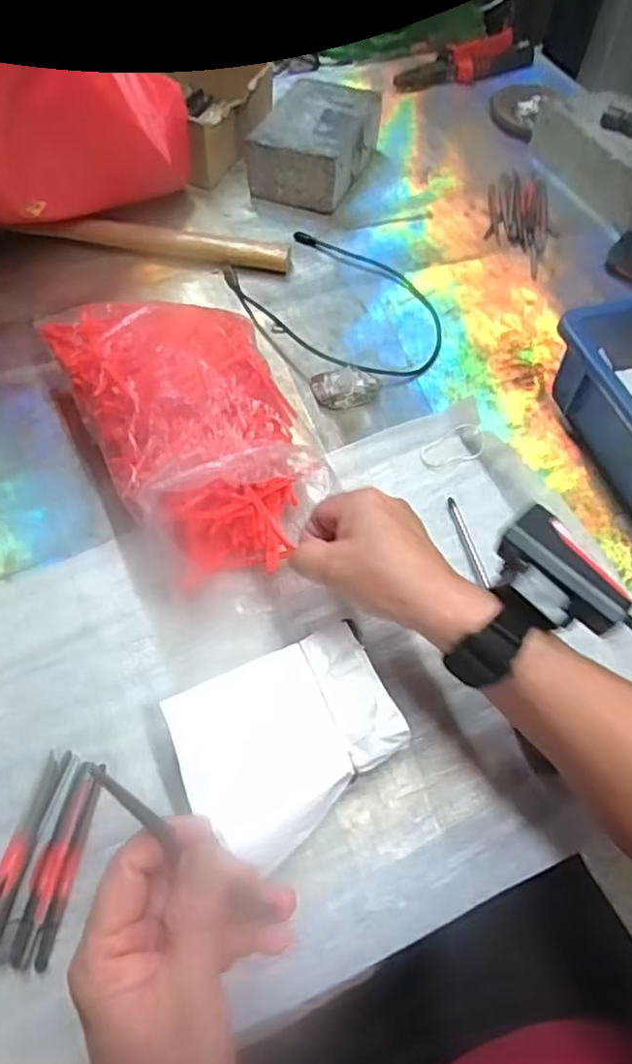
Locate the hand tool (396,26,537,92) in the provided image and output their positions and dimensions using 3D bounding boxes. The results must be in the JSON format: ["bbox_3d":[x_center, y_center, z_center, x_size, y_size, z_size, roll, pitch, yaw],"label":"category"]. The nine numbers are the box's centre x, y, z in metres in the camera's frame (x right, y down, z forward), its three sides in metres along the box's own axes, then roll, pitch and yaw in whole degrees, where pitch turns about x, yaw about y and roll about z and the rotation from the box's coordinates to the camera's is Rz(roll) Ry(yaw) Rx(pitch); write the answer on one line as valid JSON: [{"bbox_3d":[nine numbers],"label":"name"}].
[{"bbox_3d":[0.211,-0.640,0.884,0.210,0.031,0.075,-31,64,-21],"label":"hand tool"}]

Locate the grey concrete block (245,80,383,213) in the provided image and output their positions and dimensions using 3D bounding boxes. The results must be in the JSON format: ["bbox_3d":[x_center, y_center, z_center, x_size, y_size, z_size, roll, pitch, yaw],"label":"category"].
[{"bbox_3d":[0.001,-0.425,0.716,0.099,0.065,0.157,19,59,9],"label":"grey concrete block"}]

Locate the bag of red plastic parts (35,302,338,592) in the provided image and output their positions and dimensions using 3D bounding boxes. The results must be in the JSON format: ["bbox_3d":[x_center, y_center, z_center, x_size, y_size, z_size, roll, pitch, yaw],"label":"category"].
[{"bbox_3d":[-0.093,-0.085,0.475,0.133,0.088,0.228,-24,62,-17],"label":"bag of red plastic parts"}]

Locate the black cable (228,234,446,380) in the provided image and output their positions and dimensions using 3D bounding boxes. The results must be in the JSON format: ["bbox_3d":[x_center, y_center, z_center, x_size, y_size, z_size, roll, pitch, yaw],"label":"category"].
[{"bbox_3d":[0.028,-0.218,0.619,0.146,0.011,0.211,-38,67,-24],"label":"black cable"}]

